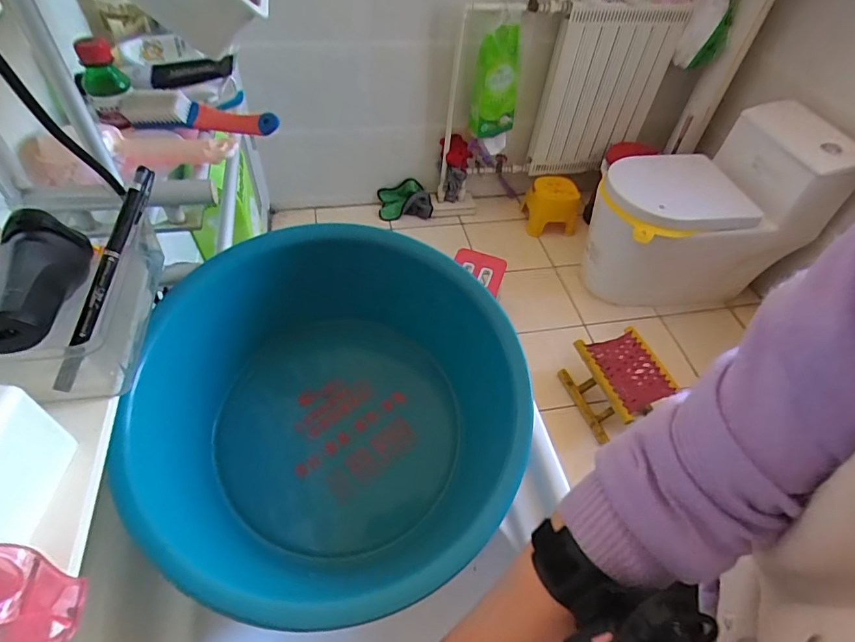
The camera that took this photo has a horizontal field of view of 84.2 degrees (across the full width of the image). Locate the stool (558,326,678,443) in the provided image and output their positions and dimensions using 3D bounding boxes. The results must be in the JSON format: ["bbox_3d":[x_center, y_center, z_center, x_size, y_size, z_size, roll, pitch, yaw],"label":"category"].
[{"bbox_3d":[0.620,0.207,1.545,0.252,0.202,0.288,-17,53,-18],"label":"stool"}]

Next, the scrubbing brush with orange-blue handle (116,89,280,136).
[{"bbox_3d":[-0.226,-0.204,0.465,0.154,0.033,0.028,2,50,-3],"label":"scrubbing brush with orange-blue handle"}]

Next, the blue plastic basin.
[{"bbox_3d":[-0.098,0.093,0.483,0.354,0.187,0.357,2,50,-3],"label":"blue plastic basin"}]

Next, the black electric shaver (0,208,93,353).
[{"bbox_3d":[-0.248,-0.029,0.299,0.038,0.034,0.136,-16,40,-17],"label":"black electric shaver"}]

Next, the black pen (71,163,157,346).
[{"bbox_3d":[-0.214,-0.049,0.324,0.013,0.016,0.132,8,72,2],"label":"black pen"}]

